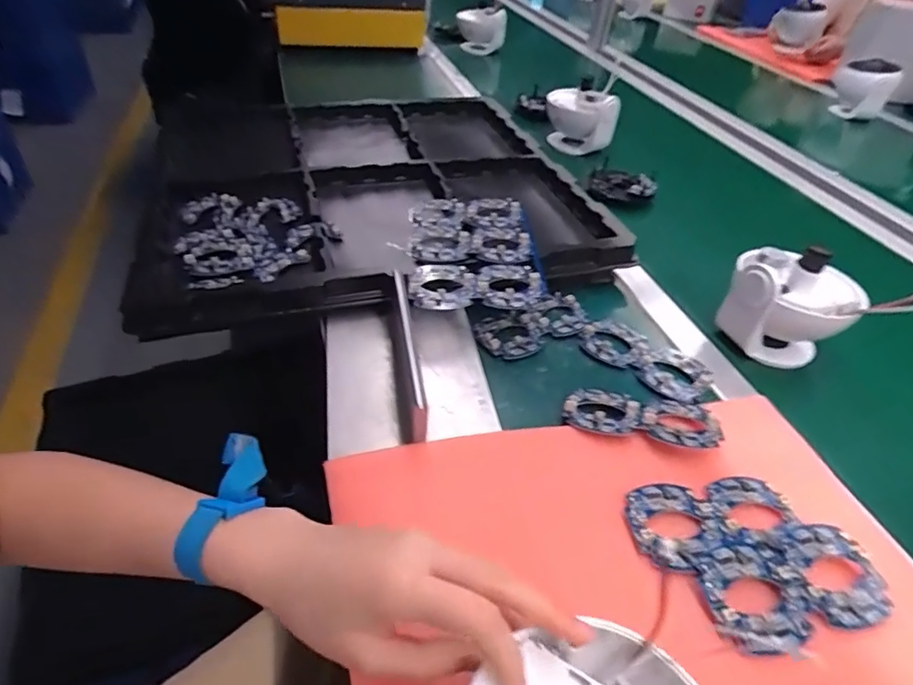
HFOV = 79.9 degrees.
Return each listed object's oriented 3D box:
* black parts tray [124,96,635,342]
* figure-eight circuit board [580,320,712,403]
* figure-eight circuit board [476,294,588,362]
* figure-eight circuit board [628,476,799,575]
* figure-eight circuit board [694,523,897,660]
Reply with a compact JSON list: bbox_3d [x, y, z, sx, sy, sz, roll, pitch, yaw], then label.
[{"bbox_3d":[-0.119,-0.214,0.720,0.522,0.049,0.488,-9,43,-17],"label":"black parts tray"},{"bbox_3d":[0.187,0.014,0.542,0.124,0.011,0.067,33,47,27],"label":"figure-eight circuit board"},{"bbox_3d":[0.080,-0.019,0.563,0.126,0.012,0.058,-19,47,-27],"label":"figure-eight circuit board"},{"bbox_3d":[0.185,0.125,0.396,0.124,0.005,0.063,-7,43,-16],"label":"figure-eight circuit board"},{"bbox_3d":[0.224,0.160,0.360,0.125,0.004,0.064,-8,50,-13],"label":"figure-eight circuit board"}]

